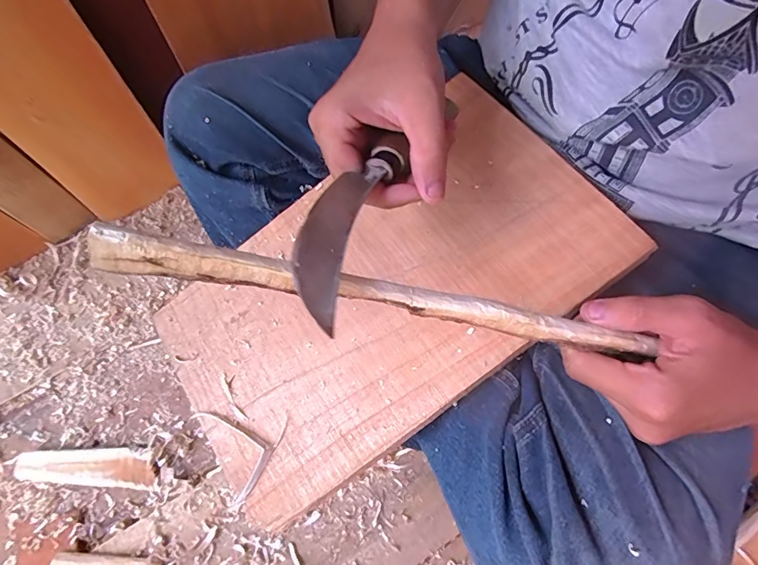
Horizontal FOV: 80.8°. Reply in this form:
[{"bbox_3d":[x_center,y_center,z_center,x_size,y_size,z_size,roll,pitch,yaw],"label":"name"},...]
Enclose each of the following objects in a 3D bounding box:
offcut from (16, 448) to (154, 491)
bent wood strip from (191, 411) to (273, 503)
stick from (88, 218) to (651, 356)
[{"bbox_3d":[-0.293,0.187,0.448,0.140,0.015,0.037,1,70,1],"label":"offcut"},{"bbox_3d":[-0.101,0.112,0.315,0.036,0.015,0.072,-36,74,-11],"label":"bent wood strip"},{"bbox_3d":[0.019,0.009,0.214,0.277,0.015,0.014,11,70,-17],"label":"stick"}]

